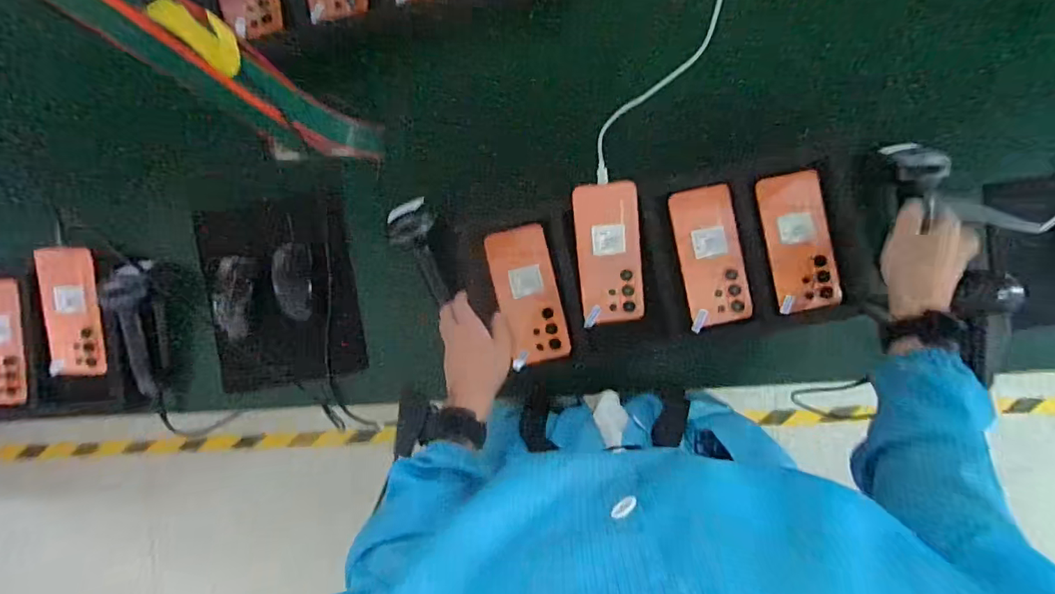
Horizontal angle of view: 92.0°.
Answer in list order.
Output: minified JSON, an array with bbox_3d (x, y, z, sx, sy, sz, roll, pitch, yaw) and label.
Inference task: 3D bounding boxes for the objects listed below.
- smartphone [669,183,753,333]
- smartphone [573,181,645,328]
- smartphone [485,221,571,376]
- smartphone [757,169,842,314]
[{"bbox_3d":[0.234,-0.051,0.647,0.078,0.014,0.175,-11,89,1],"label":"smartphone"},{"bbox_3d":[0.104,-0.053,0.639,0.079,0.015,0.173,-6,89,1],"label":"smartphone"},{"bbox_3d":[0.002,-0.001,0.648,0.077,0.005,0.172,-15,89,1],"label":"smartphone"},{"bbox_3d":[0.343,-0.071,0.642,0.079,0.007,0.172,-10,89,6],"label":"smartphone"}]

